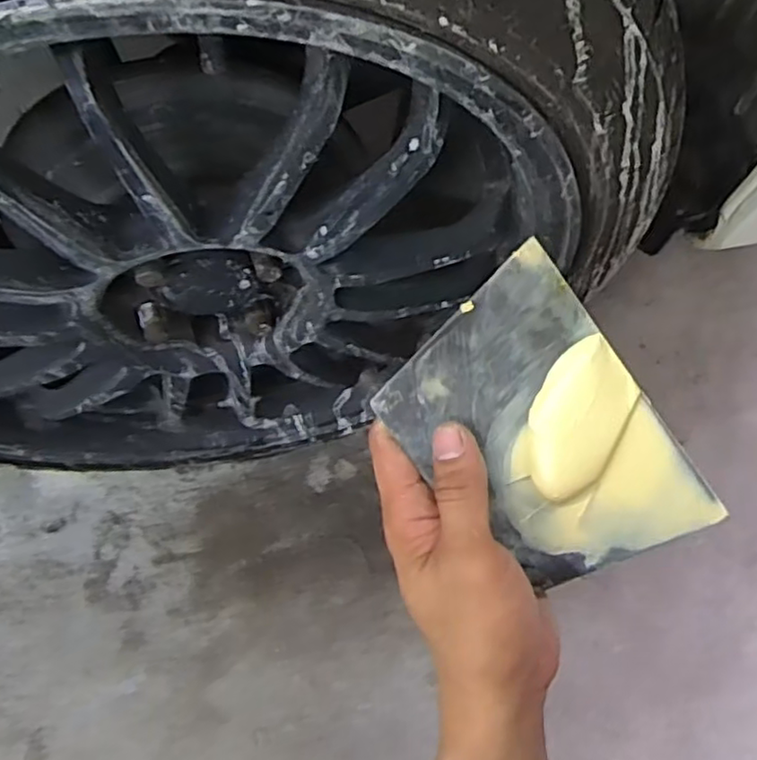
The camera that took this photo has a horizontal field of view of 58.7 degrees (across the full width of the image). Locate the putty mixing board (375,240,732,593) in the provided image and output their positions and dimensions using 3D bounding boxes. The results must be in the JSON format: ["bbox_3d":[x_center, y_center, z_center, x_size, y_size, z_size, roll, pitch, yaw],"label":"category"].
[{"bbox_3d":[0.071,0.027,0.293,0.095,0.006,0.135,-37,93,10],"label":"putty mixing board"}]

